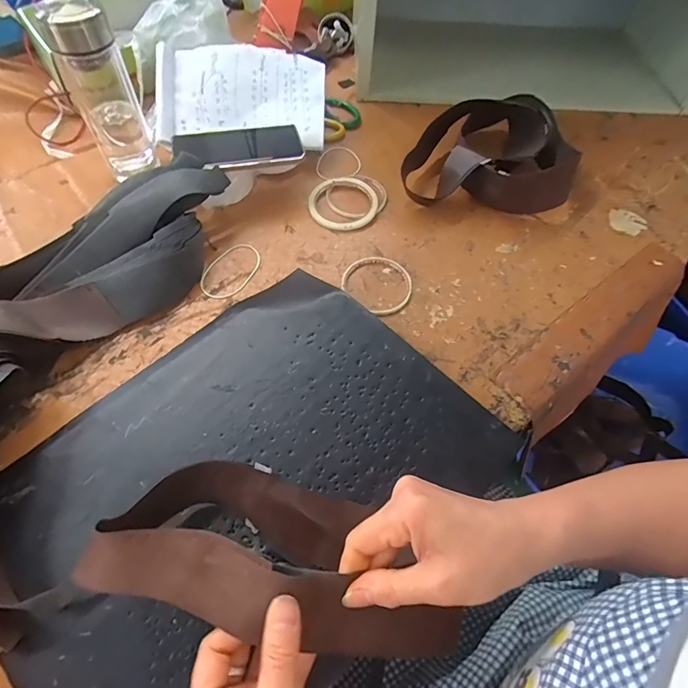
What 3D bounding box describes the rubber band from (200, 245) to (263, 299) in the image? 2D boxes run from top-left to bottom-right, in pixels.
[{"bbox_3d":[-0.137,-0.091,0.521,0.055,0.004,0.090,23,61,9],"label":"rubber band"}]

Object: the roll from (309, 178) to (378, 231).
[{"bbox_3d":[0.002,-0.193,0.584,0.090,0.011,0.096,2,60,-3],"label":"roll"}]

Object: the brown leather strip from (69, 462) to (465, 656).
[{"bbox_3d":[-0.046,0.146,0.305,0.225,0.081,0.103,16,60,5],"label":"brown leather strip"}]

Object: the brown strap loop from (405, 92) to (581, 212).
[{"bbox_3d":[0.200,-0.283,0.608,0.238,0.068,0.194,0,60,-4],"label":"brown strap loop"}]

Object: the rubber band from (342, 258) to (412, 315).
[{"bbox_3d":[0.044,-0.075,0.516,0.083,0.007,0.080,2,60,-3],"label":"rubber band"}]

